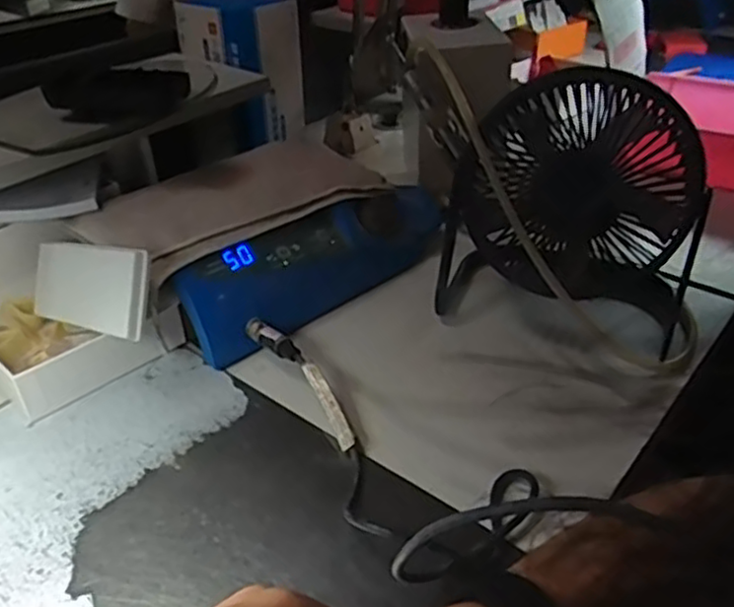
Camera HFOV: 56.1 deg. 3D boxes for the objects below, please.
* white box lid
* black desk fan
[{"bbox_3d":[-0.204,-0.013,0.493,0.140,0.059,0.013,8,6,40],"label":"white box lid"},{"bbox_3d":[0.160,-0.072,0.526,0.187,0.181,0.152,16,38,24],"label":"black desk fan"}]

